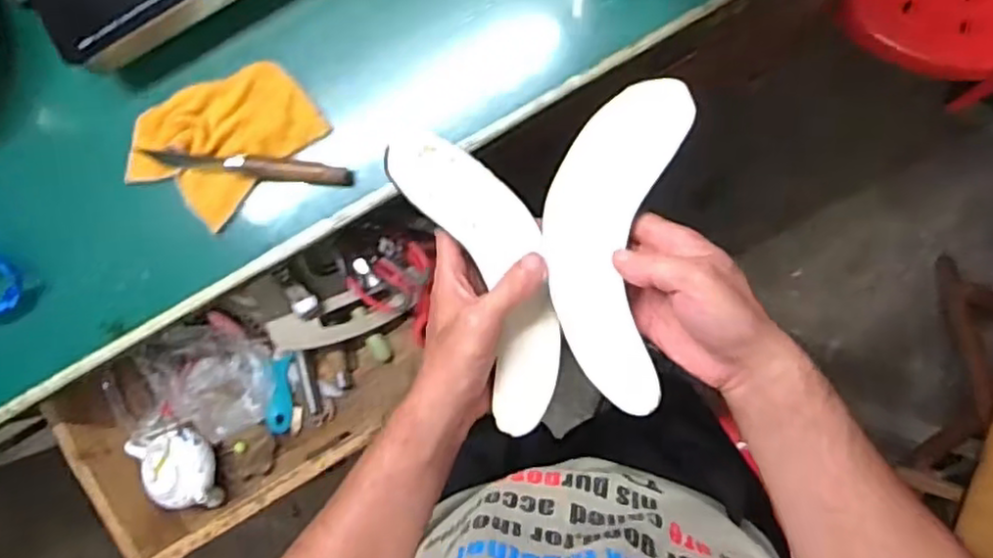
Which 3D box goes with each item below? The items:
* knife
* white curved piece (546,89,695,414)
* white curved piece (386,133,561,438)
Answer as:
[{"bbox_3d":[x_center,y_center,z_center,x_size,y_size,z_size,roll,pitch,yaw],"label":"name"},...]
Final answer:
[{"bbox_3d":[-0.233,-0.107,0.648,0.195,0.017,0.021,7,91,5],"label":"knife"},{"bbox_3d":[0.074,-0.019,0.452,0.082,0.011,0.213,4,101,5],"label":"white curved piece"},{"bbox_3d":[-0.002,-0.002,0.483,0.075,0.035,0.216,-19,97,5],"label":"white curved piece"}]

